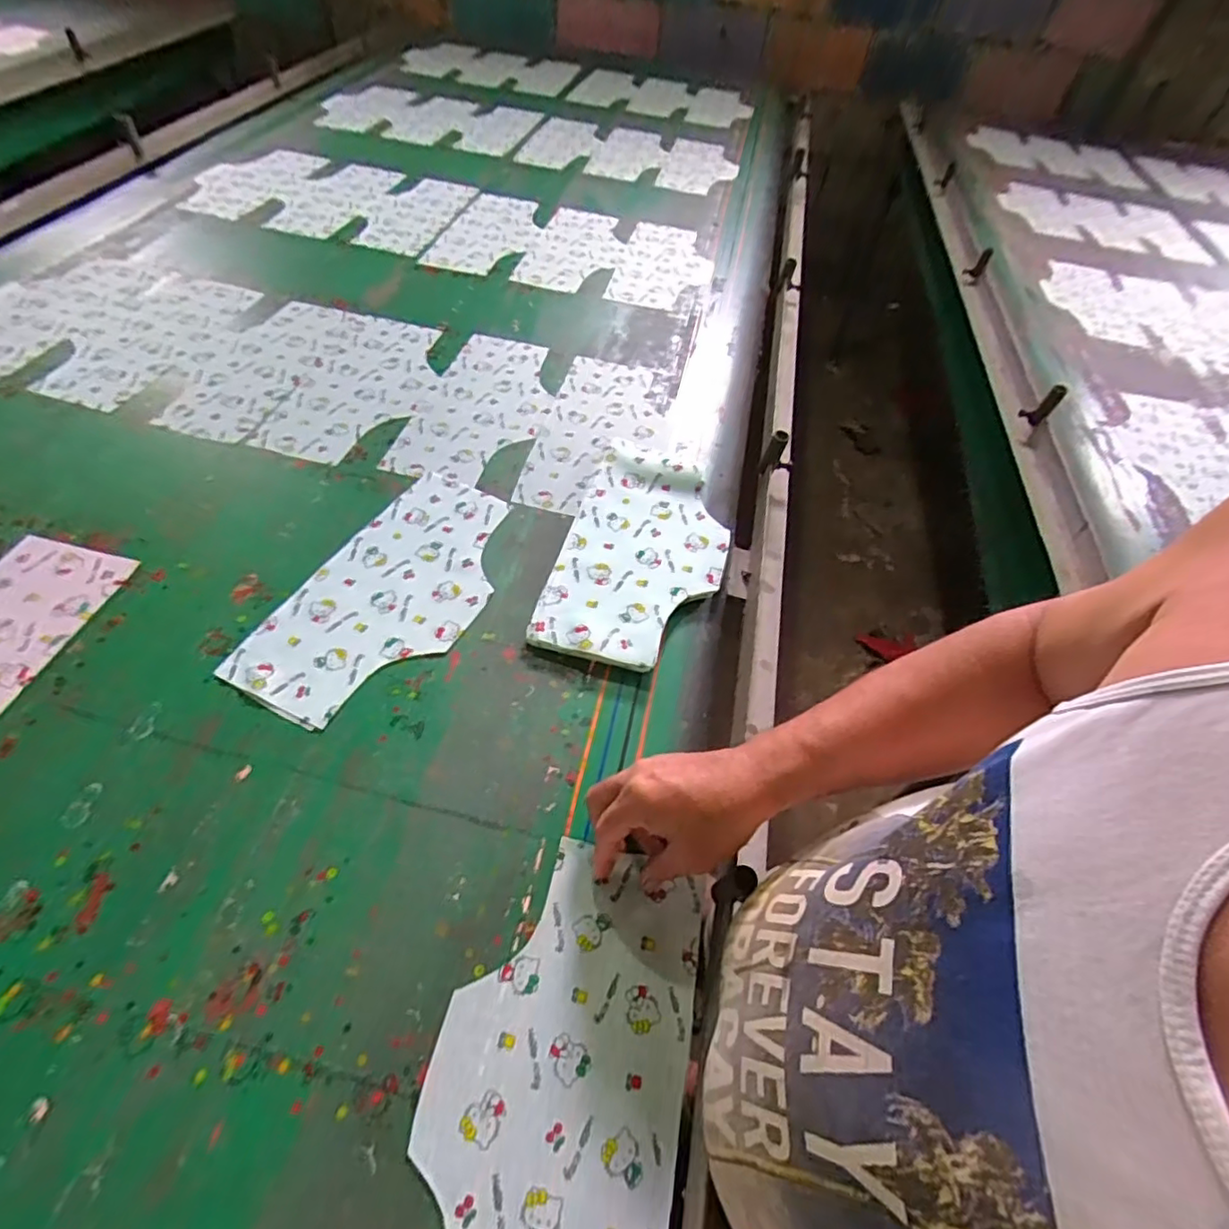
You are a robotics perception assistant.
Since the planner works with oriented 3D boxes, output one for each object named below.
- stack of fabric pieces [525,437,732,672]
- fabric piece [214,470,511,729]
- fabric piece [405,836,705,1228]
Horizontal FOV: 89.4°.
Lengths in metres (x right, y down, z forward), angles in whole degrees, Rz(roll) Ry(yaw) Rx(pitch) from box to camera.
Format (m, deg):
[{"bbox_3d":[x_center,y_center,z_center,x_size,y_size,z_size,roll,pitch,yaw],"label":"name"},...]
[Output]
[{"bbox_3d":[0.035,-0.074,0.692,0.171,0.026,0.314,13,52,7],"label":"stack of fabric pieces"},{"bbox_3d":[-0.221,-0.029,0.639,0.167,0.005,0.322,22,54,14],"label":"fabric piece"},{"bbox_3d":[-0.035,0.312,0.410,0.166,0.021,0.298,14,53,0],"label":"fabric piece"}]

